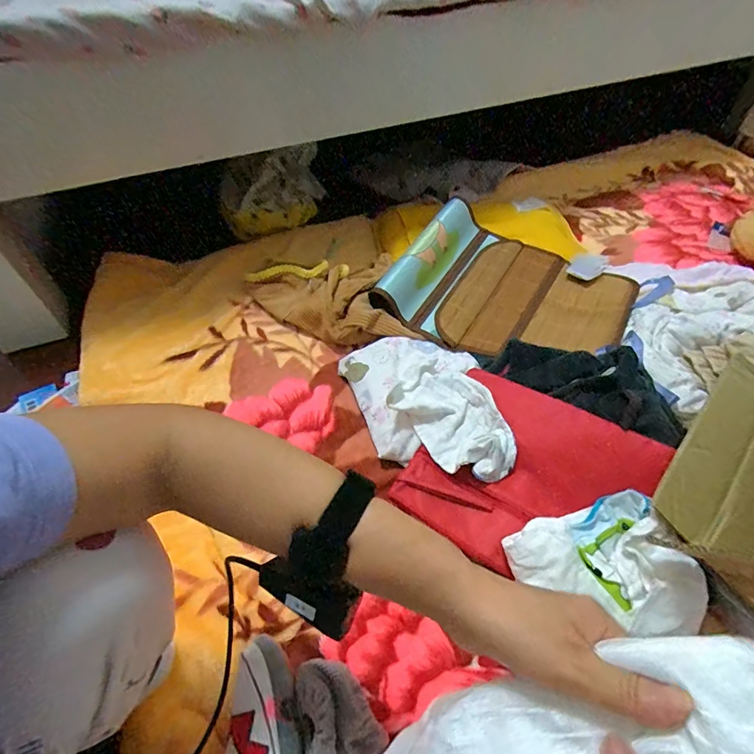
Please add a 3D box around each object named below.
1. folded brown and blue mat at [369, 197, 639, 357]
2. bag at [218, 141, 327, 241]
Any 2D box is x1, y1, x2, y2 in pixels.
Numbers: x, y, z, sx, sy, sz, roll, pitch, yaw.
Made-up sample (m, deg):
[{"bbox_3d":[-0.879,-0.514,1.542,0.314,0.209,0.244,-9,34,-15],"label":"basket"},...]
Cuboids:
[{"bbox_3d":[0.249,-0.173,0.818,0.424,0.099,0.313,21,55,15],"label":"folded brown and blue mat"},{"bbox_3d":[-0.237,-0.406,0.964,0.235,0.261,0.045,-19,79,-3],"label":"bag"}]

